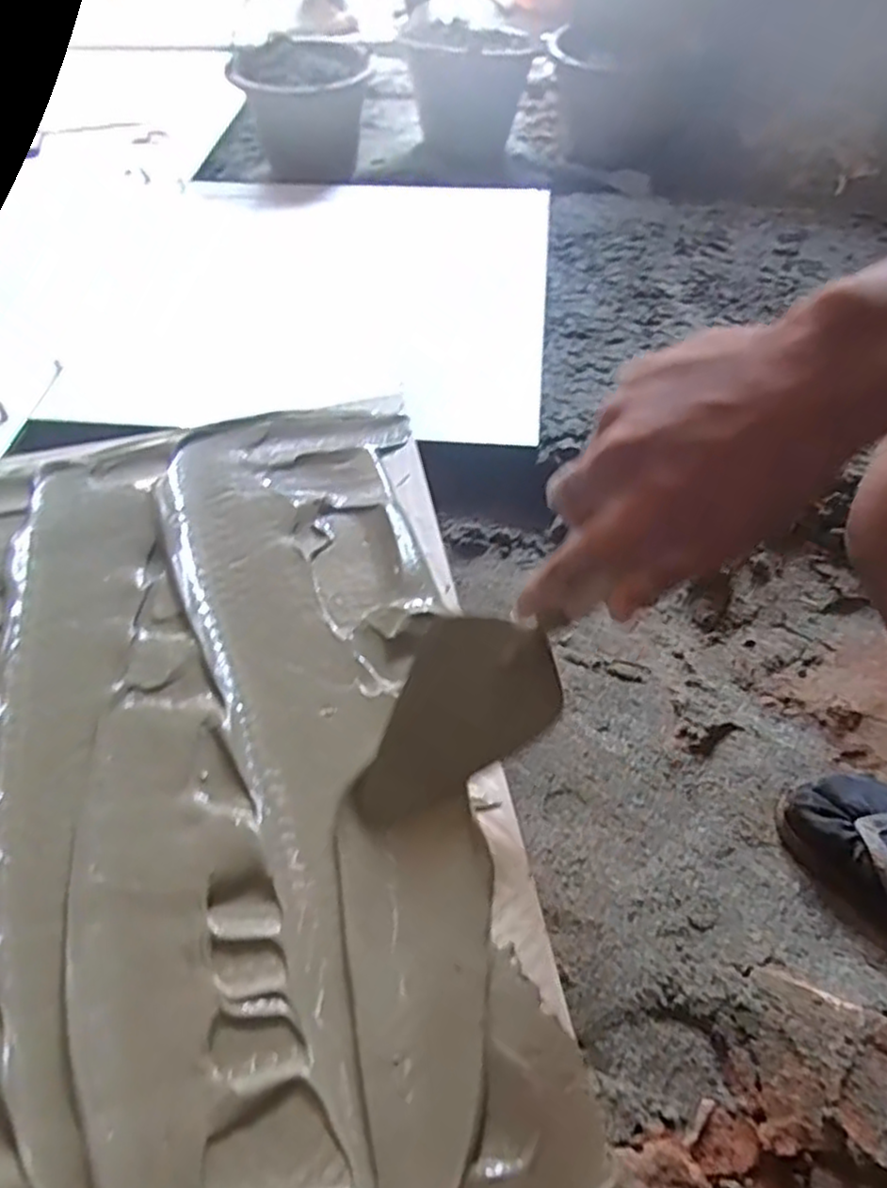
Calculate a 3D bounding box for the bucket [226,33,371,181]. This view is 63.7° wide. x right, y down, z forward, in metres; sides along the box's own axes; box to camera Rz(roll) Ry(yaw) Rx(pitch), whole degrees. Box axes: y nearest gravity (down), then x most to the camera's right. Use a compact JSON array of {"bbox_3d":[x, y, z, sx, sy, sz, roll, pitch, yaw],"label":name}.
[{"bbox_3d":[-0.230,-0.828,1.222,0.205,0.176,0.204,1,55,-1],"label":"bucket"}]

